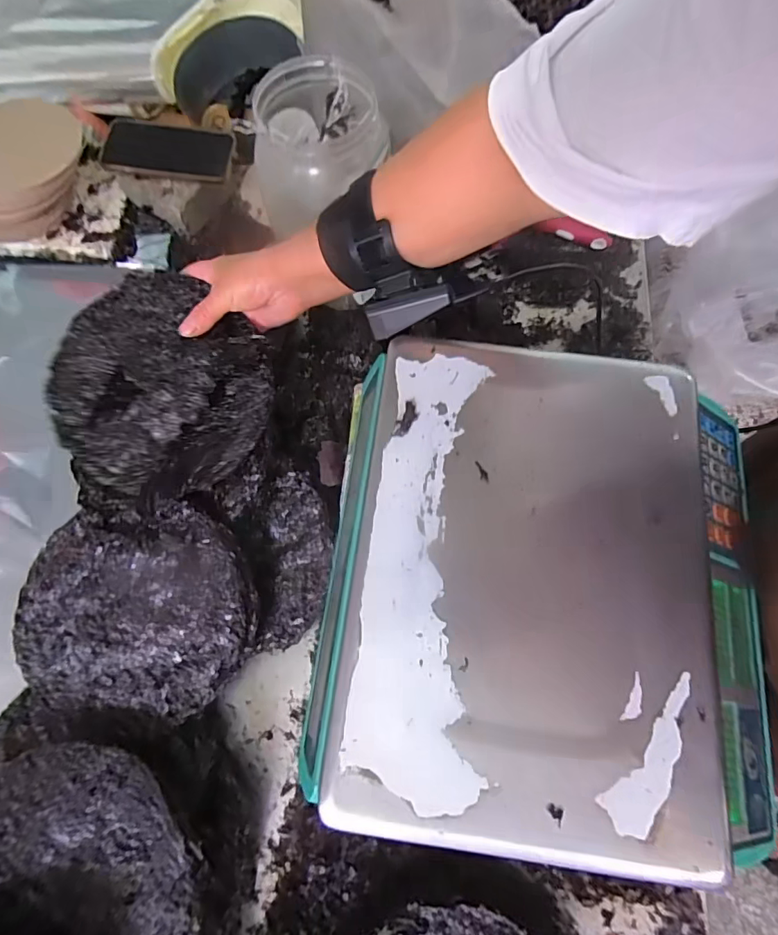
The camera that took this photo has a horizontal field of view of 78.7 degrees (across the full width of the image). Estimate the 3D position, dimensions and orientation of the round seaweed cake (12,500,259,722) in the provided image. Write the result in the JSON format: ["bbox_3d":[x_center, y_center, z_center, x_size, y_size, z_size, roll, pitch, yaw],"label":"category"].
[{"bbox_3d":[-0.222,0.119,0.418,0.204,0.027,0.170,5,72,2],"label":"round seaweed cake"}]

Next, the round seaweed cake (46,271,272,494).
[{"bbox_3d":[-0.206,-0.069,0.432,0.173,0.044,0.190,0,87,-7],"label":"round seaweed cake"}]

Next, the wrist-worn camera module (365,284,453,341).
[{"bbox_3d":[0.017,-0.126,0.374,0.068,0.013,0.026,-15,109,20],"label":"wrist-worn camera module"}]

